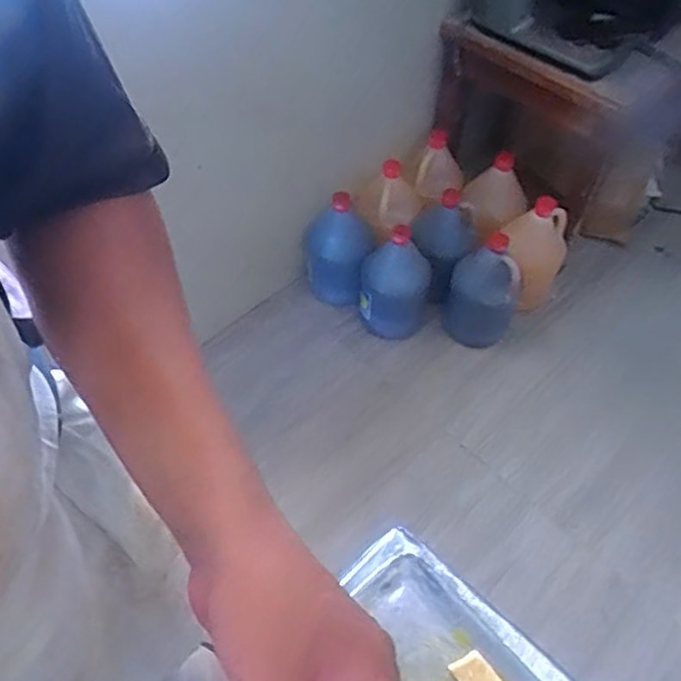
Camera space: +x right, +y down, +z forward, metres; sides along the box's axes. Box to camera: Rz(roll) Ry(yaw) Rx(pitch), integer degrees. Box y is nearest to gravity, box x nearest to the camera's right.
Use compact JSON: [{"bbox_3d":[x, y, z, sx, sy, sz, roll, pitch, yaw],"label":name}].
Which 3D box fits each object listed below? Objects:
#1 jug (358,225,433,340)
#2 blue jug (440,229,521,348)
[{"bbox_3d":[0.133,-0.120,1.504,0.144,0.234,0.152,1,55,-1],"label":"jug"},{"bbox_3d":[0.323,-0.107,1.473,0.151,0.265,0.135,11,53,10],"label":"blue jug"}]

